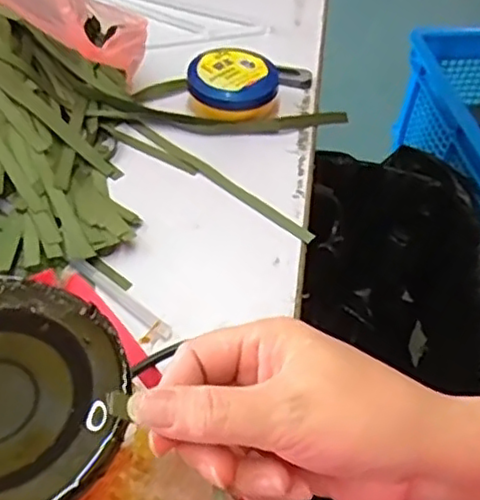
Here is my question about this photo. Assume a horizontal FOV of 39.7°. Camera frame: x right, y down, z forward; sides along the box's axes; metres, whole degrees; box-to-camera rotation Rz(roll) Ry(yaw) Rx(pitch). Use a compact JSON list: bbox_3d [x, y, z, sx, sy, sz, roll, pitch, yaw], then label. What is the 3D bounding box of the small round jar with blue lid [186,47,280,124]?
[{"bbox_3d":[-0.005,-0.129,0.536,0.071,0.033,0.065,3,48,-3],"label":"small round jar with blue lid"}]

